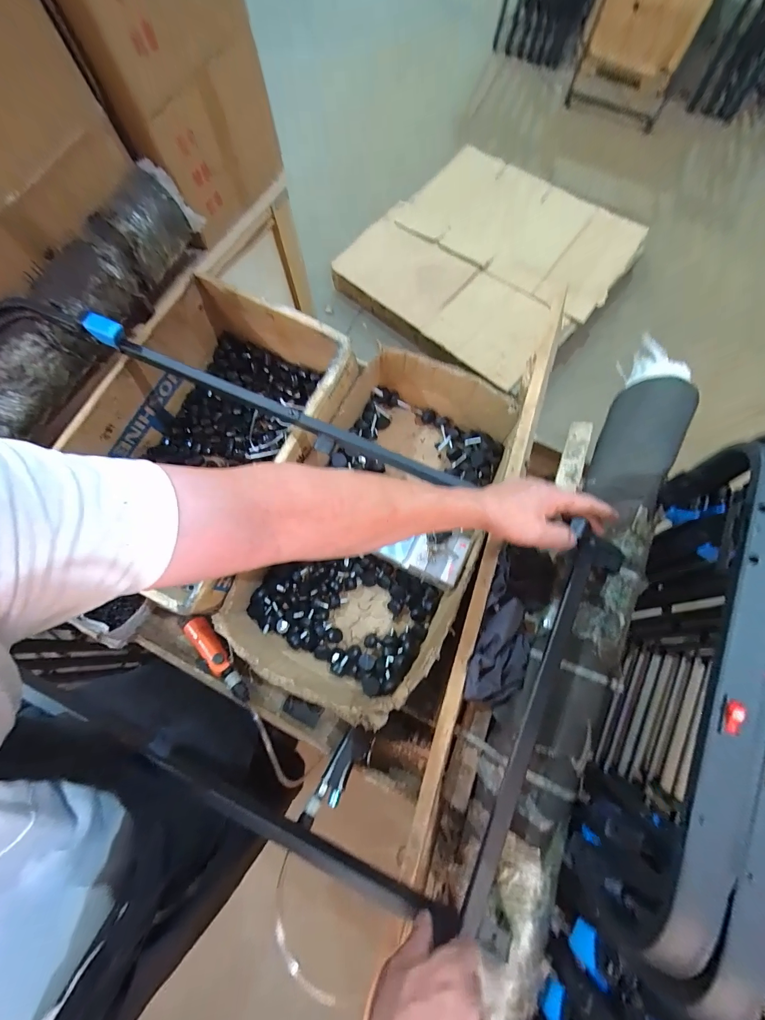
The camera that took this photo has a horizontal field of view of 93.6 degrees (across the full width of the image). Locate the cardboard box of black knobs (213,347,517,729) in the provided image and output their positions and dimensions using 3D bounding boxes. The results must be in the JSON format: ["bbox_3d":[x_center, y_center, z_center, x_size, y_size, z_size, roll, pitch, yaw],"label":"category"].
[{"bbox_3d":[-0.008,0.016,0.652,0.349,0.151,0.592,22,77,7],"label":"cardboard box of black knobs"}]

